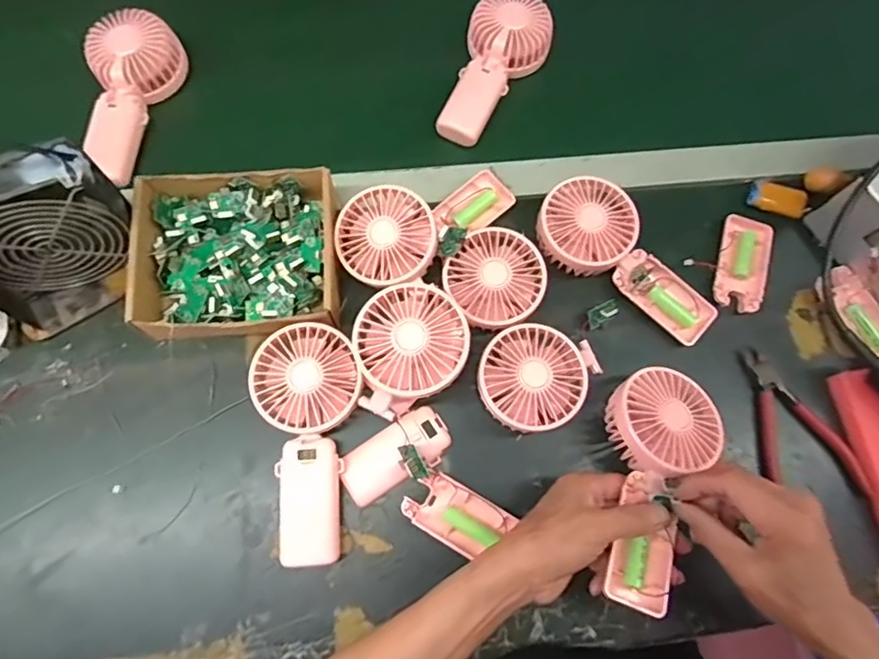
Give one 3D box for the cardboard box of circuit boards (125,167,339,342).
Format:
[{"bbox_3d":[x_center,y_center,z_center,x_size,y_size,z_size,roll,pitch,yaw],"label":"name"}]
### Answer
[{"bbox_3d":[-0.174,-0.065,0.469,0.165,0.043,0.146,-6,72,-4],"label":"cardboard box of circuit boards"}]

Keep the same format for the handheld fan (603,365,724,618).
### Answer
[{"bbox_3d":[0.167,0.117,0.416,0.084,0.033,0.182,17,69,3],"label":"handheld fan"}]

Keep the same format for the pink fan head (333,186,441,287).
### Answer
[{"bbox_3d":[-0.047,-0.082,0.471,0.085,0.029,0.087,-27,75,-11],"label":"pink fan head"}]

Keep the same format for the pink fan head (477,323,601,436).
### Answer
[{"bbox_3d":[0.080,0.040,0.463,0.090,0.044,0.102,34,74,9],"label":"pink fan head"}]

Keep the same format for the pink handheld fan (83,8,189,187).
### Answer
[{"bbox_3d":[-0.306,-0.232,0.536,0.086,0.057,0.159,2,72,-2],"label":"pink handheld fan"}]

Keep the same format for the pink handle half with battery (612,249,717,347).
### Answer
[{"bbox_3d":[0.208,-0.033,0.496,0.096,0.025,0.046,41,75,10],"label":"pink handle half with battery"}]

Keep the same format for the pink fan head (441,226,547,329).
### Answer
[{"bbox_3d":[0.051,-0.044,0.480,0.087,0.033,0.084,1,72,-2],"label":"pink fan head"}]

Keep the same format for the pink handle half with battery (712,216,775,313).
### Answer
[{"bbox_3d":[0.294,-0.065,0.523,0.048,0.017,0.099,18,72,4],"label":"pink handle half with battery"}]

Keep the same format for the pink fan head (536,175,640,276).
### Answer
[{"bbox_3d":[0.135,-0.095,0.503,0.087,0.046,0.085,1,72,-2],"label":"pink fan head"}]

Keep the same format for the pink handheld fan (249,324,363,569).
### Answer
[{"bbox_3d":[-0.099,0.091,0.438,0.085,0.046,0.184,-12,73,-6],"label":"pink handheld fan"}]

